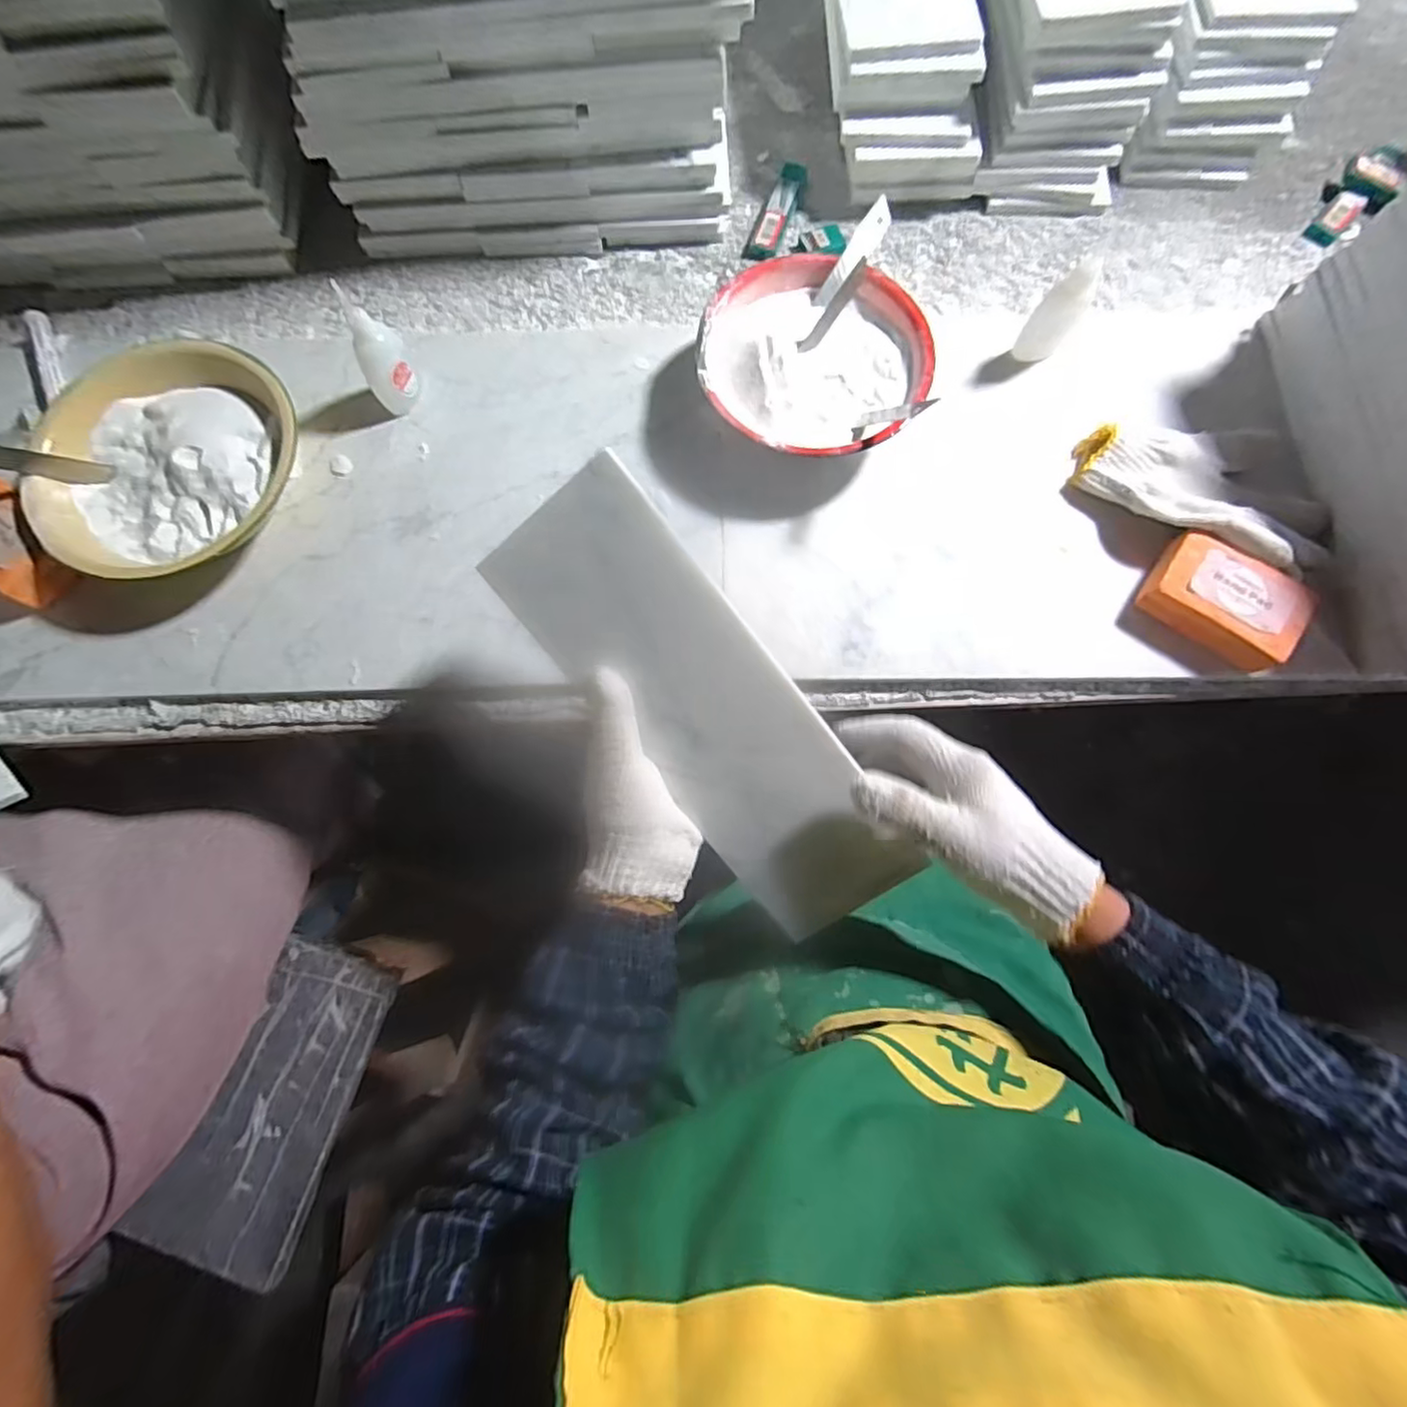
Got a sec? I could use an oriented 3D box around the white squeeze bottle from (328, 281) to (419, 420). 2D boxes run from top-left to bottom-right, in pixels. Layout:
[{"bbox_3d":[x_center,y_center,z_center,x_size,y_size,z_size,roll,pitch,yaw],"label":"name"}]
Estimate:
[{"bbox_3d":[-0.240,-0.259,0.468,0.037,0.083,0.039,-32,79,-6],"label":"white squeeze bottle"}]

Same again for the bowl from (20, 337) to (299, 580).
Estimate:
[{"bbox_3d":[-0.387,-0.175,0.469,0.184,0.051,0.171,0,77,0],"label":"bowl"}]

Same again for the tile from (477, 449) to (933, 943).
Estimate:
[{"bbox_3d":[0.001,0.008,0.363,0.102,0.015,0.287,-37,98,19],"label":"tile"}]

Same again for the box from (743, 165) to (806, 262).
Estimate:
[{"bbox_3d":[0.062,-0.427,0.550,0.029,0.011,0.101,20,78,5],"label":"box"}]

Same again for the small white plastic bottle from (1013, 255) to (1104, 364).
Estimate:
[{"bbox_3d":[0.260,-0.285,0.471,0.030,0.083,0.025,24,79,6],"label":"small white plastic bottle"}]

